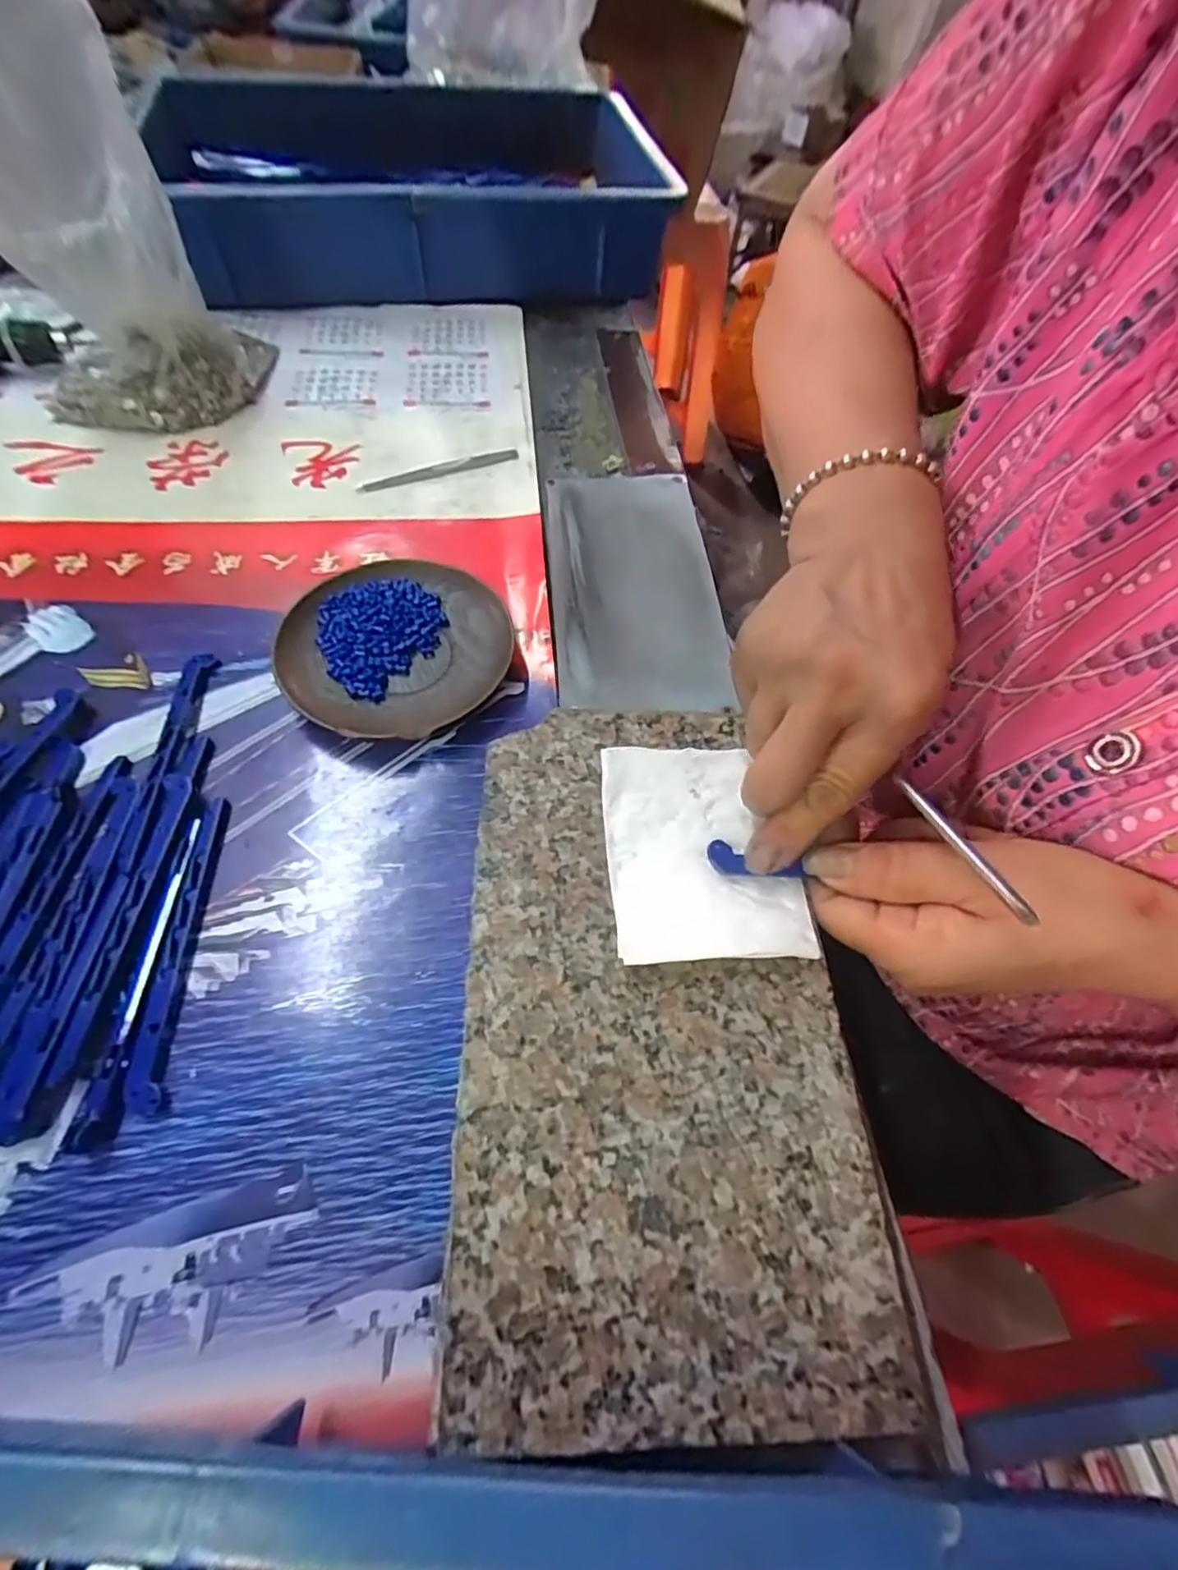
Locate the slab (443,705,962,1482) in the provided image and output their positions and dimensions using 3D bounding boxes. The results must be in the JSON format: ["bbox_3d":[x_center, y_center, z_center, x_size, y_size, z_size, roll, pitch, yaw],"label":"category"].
[{"bbox_3d":[0.022,0.077,0.232,0.132,0.024,0.238,0,59,-4],"label":"slab"}]

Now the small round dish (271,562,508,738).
[{"bbox_3d":[-0.097,-0.069,0.314,0.110,0.017,0.112,-2,59,-5],"label":"small round dish"}]

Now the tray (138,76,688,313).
[{"bbox_3d":[-0.161,-0.548,0.557,0.397,0.078,0.354,-13,61,-11],"label":"tray"}]

